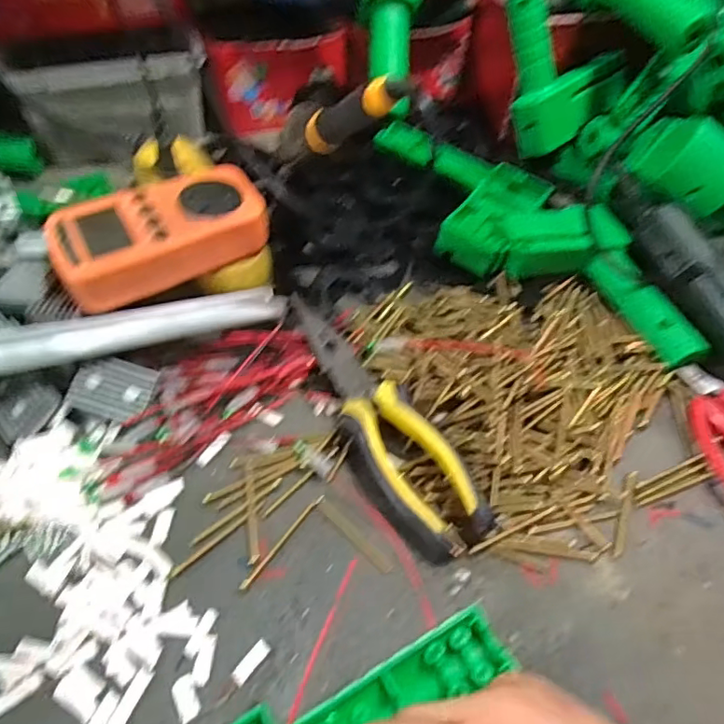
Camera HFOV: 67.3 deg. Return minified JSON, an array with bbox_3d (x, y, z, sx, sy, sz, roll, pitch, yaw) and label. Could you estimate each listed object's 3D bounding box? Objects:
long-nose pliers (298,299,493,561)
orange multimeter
[{"bbox_3d":[0.002,0.030,0.321,0.043,0.024,0.183,-29,60,-23],"label":"long-nose pliers"},{"bbox_3d":[-0.129,-0.083,0.355,0.129,0.033,0.072,-20,57,-18],"label":"orange multimeter"}]

